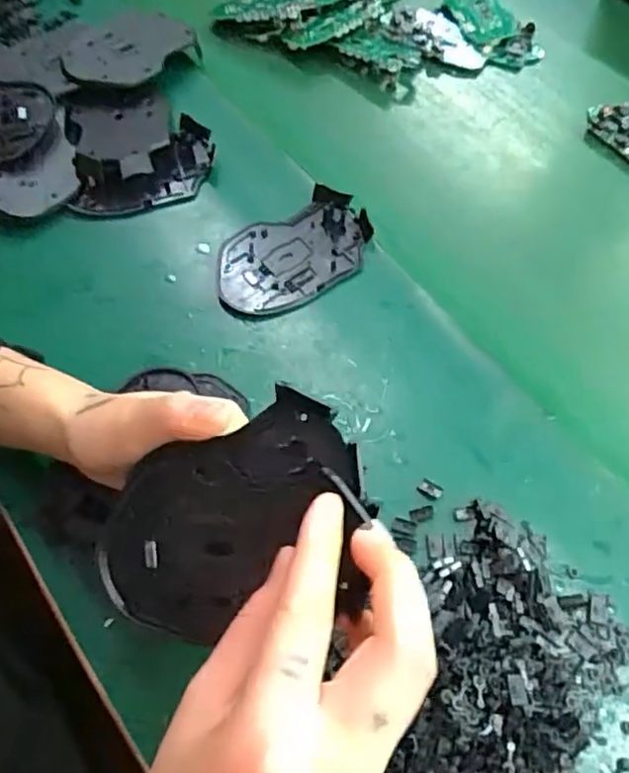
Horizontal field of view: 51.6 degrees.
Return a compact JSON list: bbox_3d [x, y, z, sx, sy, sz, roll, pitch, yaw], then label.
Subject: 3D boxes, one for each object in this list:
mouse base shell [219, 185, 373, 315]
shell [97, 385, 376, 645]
[{"bbox_3d":[-0.015,-0.094,0.456,0.112,0.017,0.070,-28,66,-13],"label":"mouse base shell"},{"bbox_3d":[-0.037,0.060,0.269,0.118,0.019,0.080,-38,77,10],"label":"shell"}]

